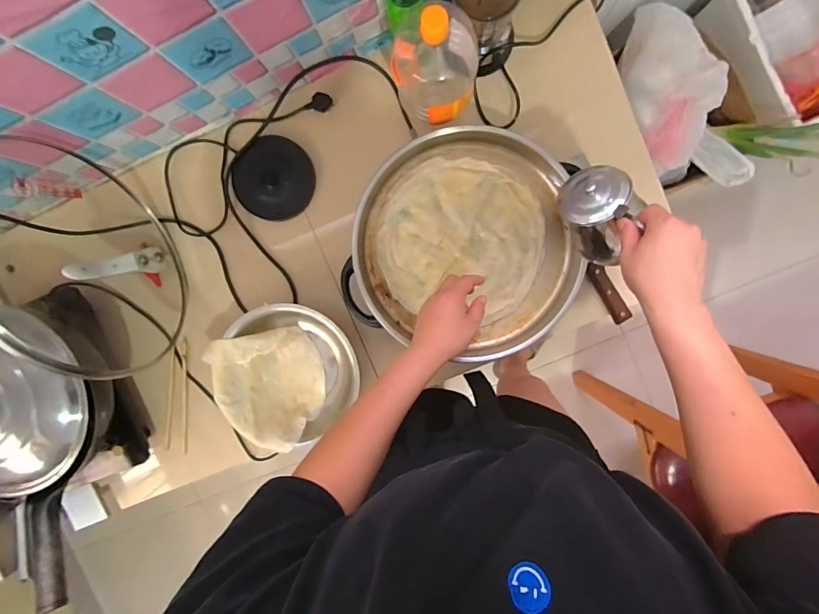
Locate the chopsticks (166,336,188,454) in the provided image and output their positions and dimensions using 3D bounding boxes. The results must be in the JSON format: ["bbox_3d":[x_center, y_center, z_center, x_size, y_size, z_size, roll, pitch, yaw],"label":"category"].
[{"bbox_3d":[-0.448,0.170,0.776,0.039,0.010,0.225,5,98,0],"label":"chopsticks"}]

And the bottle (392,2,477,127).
[{"bbox_3d":[0.039,-0.341,0.581,0.111,0.218,0.109,0,94,4],"label":"bottle"}]

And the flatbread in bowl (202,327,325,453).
[{"bbox_3d":[-0.256,0.152,0.745,0.170,0.075,0.208,-9,94,5],"label":"flatbread in bowl"}]

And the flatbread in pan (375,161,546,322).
[{"bbox_3d":[0.085,-0.112,0.663,0.262,0.025,0.243,0,94,4],"label":"flatbread in pan"}]

